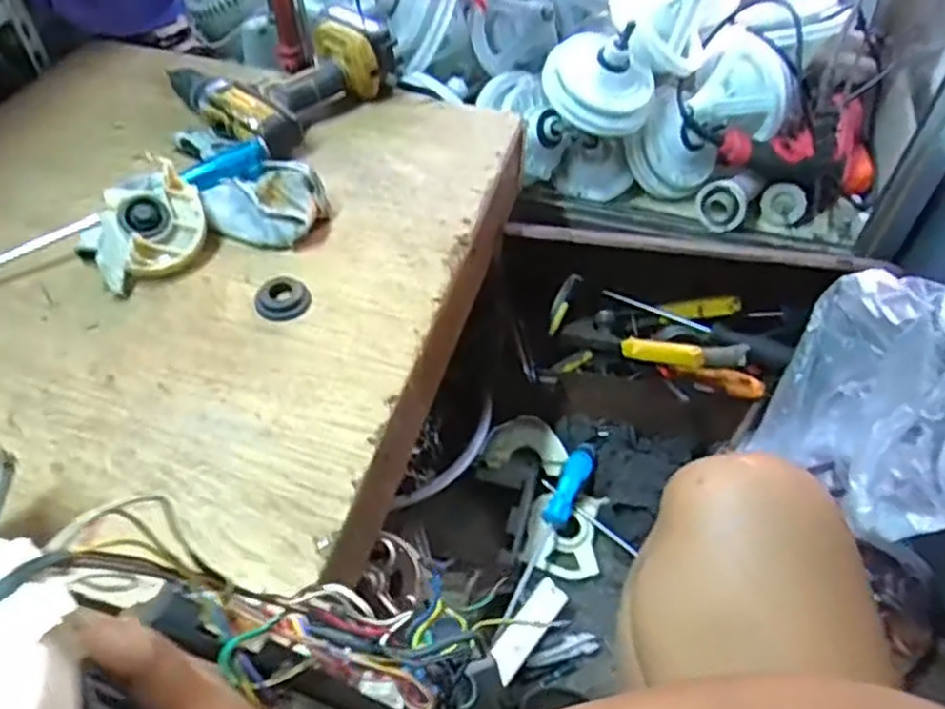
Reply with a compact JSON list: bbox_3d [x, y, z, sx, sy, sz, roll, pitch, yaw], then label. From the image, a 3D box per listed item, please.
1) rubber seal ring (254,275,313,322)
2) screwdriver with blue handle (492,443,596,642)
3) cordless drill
[{"bbox_3d":[-0.174,-0.053,0.673,0.050,0.013,0.044,-9,51,-7],"label":"rubber seal ring"},{"bbox_3d":[0.083,0.214,0.855,0.032,0.038,0.243,23,75,18],"label":"screwdriver with blue handle"},{"bbox_3d":[-0.204,-0.320,0.842,0.221,0.078,0.183,-35,59,-25],"label":"cordless drill"}]

